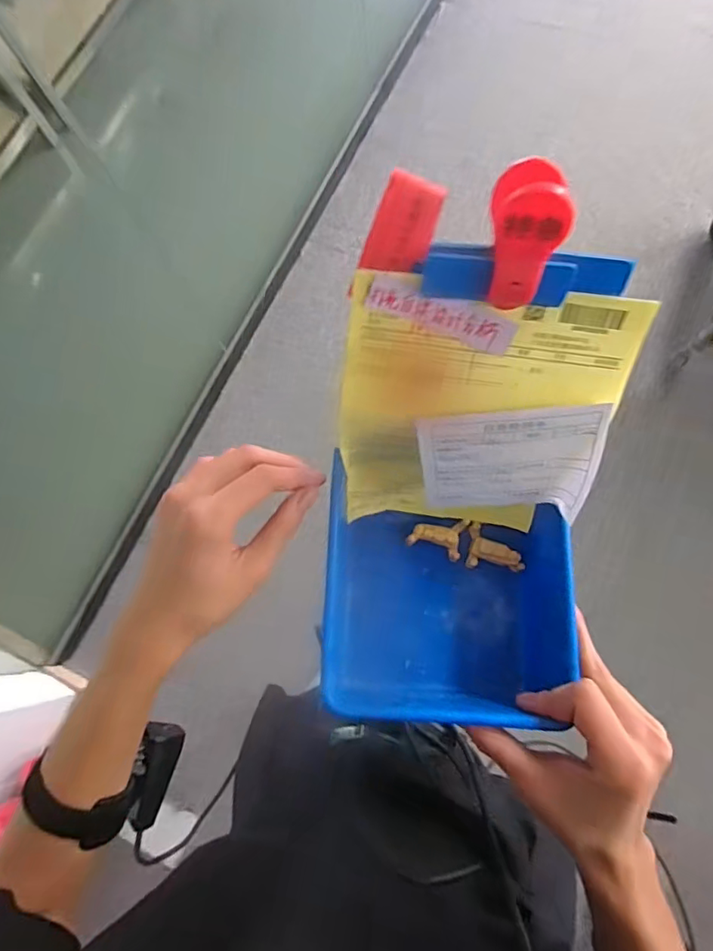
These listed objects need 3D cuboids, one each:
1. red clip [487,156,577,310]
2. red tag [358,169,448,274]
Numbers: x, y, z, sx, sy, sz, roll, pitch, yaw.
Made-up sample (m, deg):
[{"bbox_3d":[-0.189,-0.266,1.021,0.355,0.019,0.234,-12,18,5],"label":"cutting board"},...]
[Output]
[{"bbox_3d":[0.072,-0.101,0.235,0.030,0.059,0.019,1,38,-1],"label":"red clip"},{"bbox_3d":[0.021,-0.109,0.244,0.027,0.043,0.006,18,45,-8],"label":"red tag"}]

